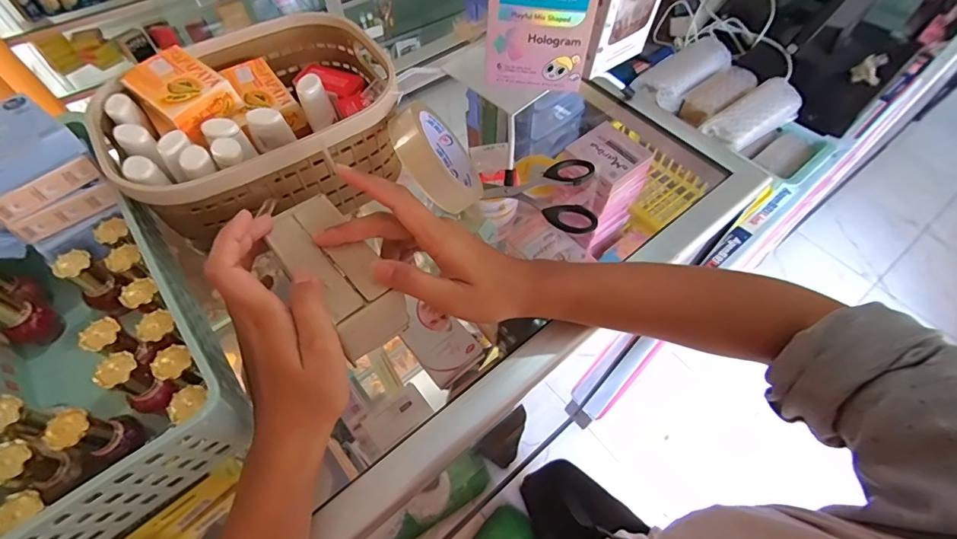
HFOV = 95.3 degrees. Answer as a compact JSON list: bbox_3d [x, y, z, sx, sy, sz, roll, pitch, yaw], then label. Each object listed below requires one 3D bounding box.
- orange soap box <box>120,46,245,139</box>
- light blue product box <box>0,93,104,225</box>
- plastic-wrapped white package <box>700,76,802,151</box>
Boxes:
[{"bbox_3d":[-0.229,-0.139,0.339,0.073,0.023,0.049,34,63,20],"label":"orange soap box"},{"bbox_3d":[-0.313,-0.077,0.298,0.059,0.041,0.064,35,64,21],"label":"light blue product box"},{"bbox_3d":[0.420,-0.236,0.666,0.161,0.041,0.067,-31,62,-19],"label":"plastic-wrapped white package"}]

